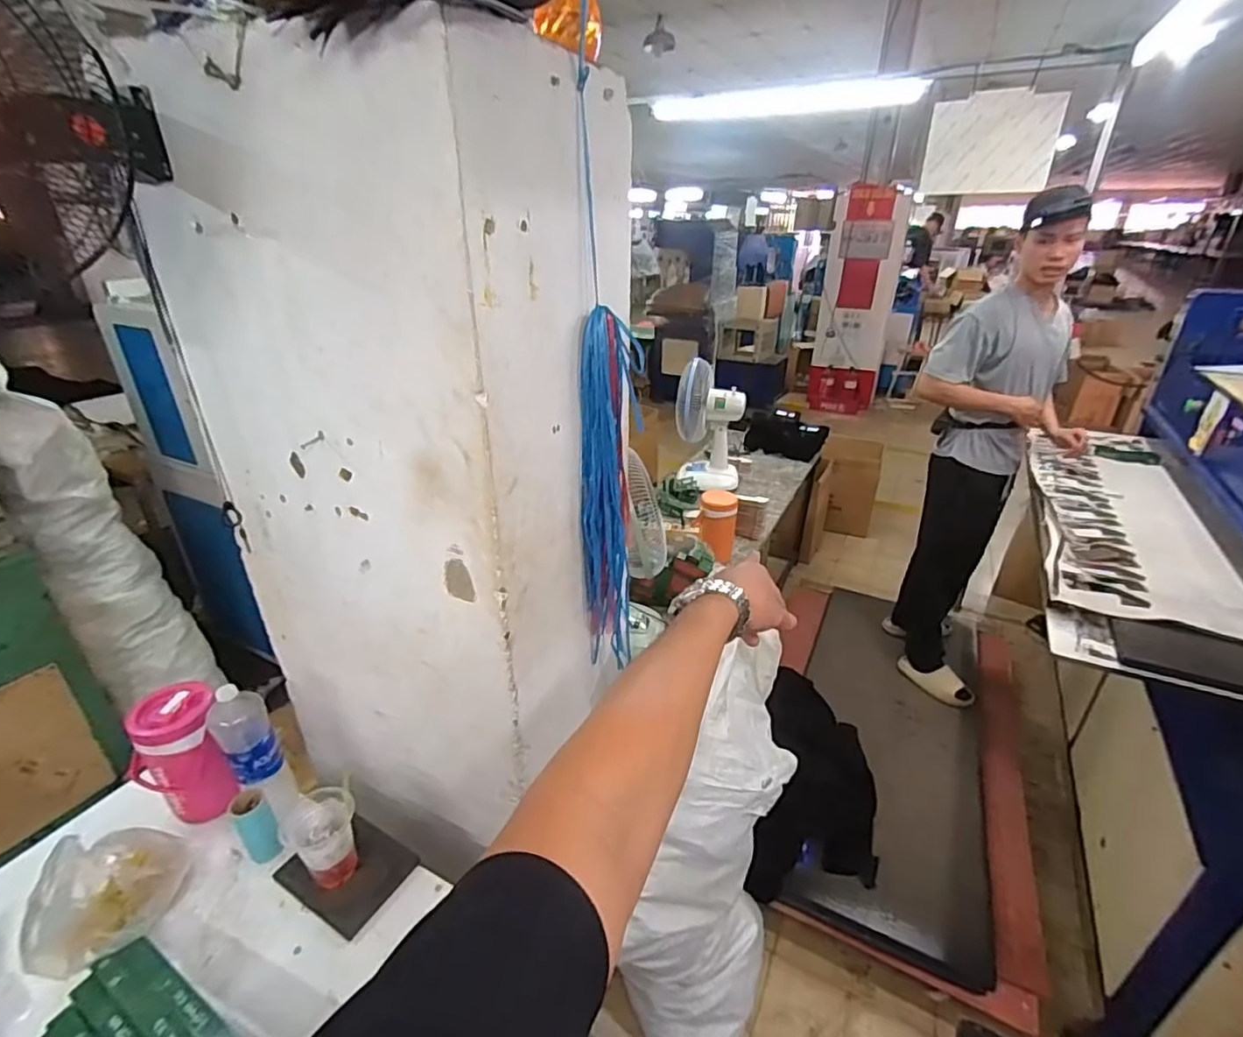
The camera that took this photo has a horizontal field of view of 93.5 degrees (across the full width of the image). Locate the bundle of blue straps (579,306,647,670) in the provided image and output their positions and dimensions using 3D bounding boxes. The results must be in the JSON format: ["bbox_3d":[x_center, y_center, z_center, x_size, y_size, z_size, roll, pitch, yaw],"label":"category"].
[{"bbox_3d":[-0.017,-0.033,1.114,0.091,0.680,0.124,6,27,12],"label":"bundle of blue straps"}]

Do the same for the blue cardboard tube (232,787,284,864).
[{"bbox_3d":[-0.660,0.557,1.058,0.057,0.123,0.071,-24,35,-38],"label":"blue cardboard tube"}]

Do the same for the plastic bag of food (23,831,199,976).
[{"bbox_3d":[-0.841,0.595,0.946,0.107,0.185,0.206,6,27,11],"label":"plastic bag of food"}]

